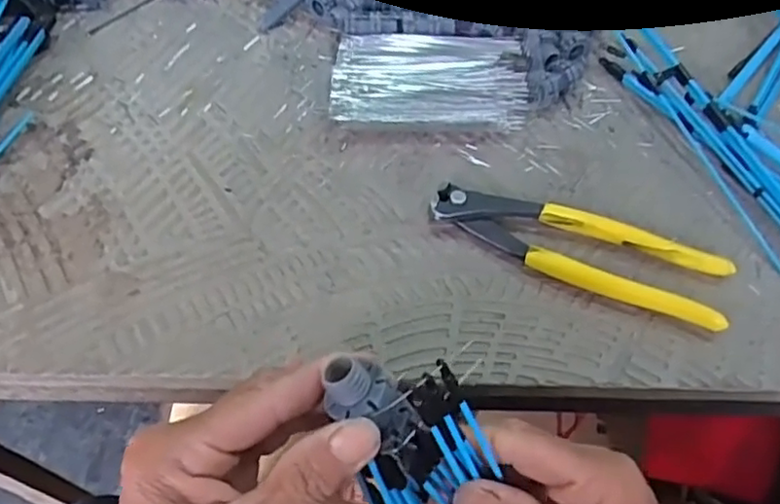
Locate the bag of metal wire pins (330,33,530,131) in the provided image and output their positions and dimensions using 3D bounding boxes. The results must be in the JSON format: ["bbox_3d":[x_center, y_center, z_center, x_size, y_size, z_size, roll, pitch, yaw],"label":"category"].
[{"bbox_3d":[0.028,-0.121,0.431,0.130,0.013,0.083,1,57,1],"label":"bag of metal wire pins"}]

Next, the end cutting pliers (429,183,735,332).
[{"bbox_3d":[0.103,-0.003,0.351,0.162,0.014,0.043,20,60,13],"label":"end cutting pliers"}]

